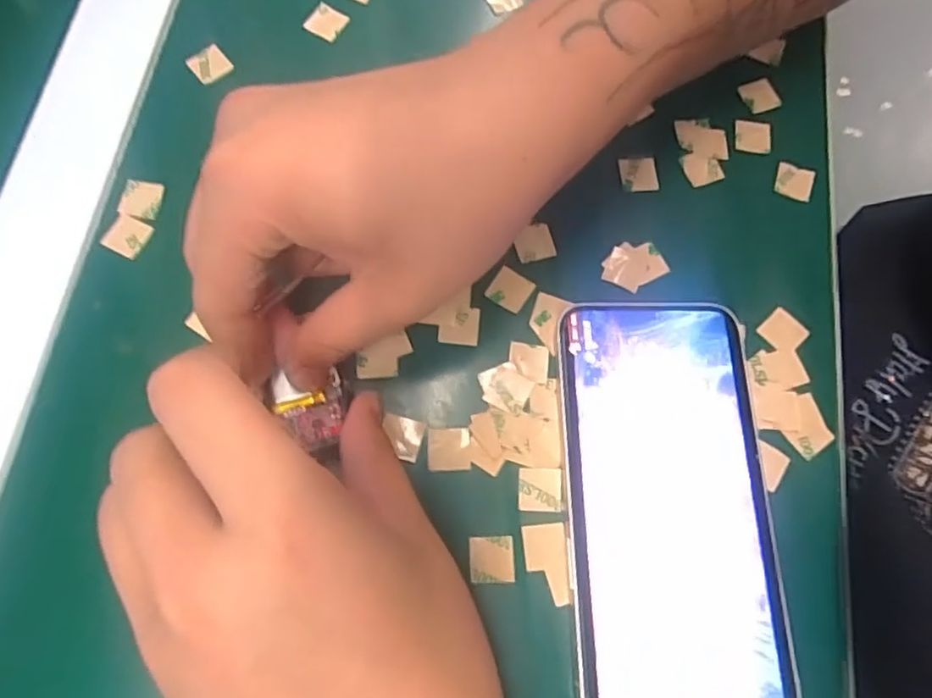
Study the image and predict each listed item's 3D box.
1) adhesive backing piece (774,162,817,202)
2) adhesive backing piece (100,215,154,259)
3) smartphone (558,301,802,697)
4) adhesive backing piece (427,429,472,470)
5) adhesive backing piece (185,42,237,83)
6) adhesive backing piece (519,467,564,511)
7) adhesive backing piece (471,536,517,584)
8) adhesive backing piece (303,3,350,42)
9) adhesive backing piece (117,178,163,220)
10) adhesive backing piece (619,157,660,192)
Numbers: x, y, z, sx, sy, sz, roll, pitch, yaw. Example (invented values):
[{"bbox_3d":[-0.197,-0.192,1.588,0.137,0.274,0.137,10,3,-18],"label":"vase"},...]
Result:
[{"bbox_3d":[0.141,-0.072,0.264,0.015,0.004,0.015,16,77,7],"label":"adhesive backing piece"},{"bbox_3d":[-0.133,-0.045,0.242,0.015,0.004,0.015,25,74,0],"label":"adhesive backing piece"},{"bbox_3d":[0.071,0.052,0.217,0.070,0.008,0.142,0,73,-2],"label":"smartphone"},{"bbox_3d":[-0.006,0.036,0.223,0.015,0.004,0.015,-1,79,1],"label":"adhesive backing piece"},{"bbox_3d":[-0.111,-0.125,0.266,0.016,0.004,0.017,-38,78,-13],"label":"adhesive backing piece"},{"bbox_3d":[0.027,0.050,0.219,0.016,0.004,0.015,3,72,-1],"label":"adhesive backing piece"},{"bbox_3d":[0.009,0.073,0.213,0.015,0.004,0.015,-3,73,2],"label":"adhesive backing piece"},{"bbox_3d":[-0.063,-0.148,0.277,0.016,0.004,0.015,30,81,3],"label":"adhesive backing piece"},{"bbox_3d":[-0.131,-0.060,0.247,0.015,0.004,0.016,8,74,-3],"label":"adhesive backing piece"},{"bbox_3d":[0.073,-0.074,0.259,0.016,0.004,0.016,-3,73,-3],"label":"adhesive backing piece"}]

